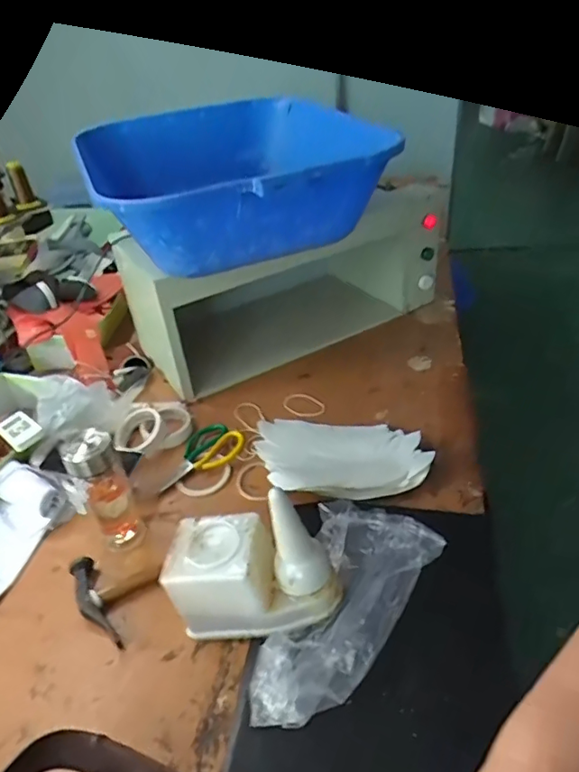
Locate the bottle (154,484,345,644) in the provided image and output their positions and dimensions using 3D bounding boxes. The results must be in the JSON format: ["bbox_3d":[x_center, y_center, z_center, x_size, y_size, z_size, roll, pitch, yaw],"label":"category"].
[{"bbox_3d":[-0.046,0.224,0.684,0.210,0.185,0.096,-1,36,6],"label":"bottle"}]

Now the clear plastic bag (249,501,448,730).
[{"bbox_3d":[0.052,0.275,0.699,0.167,0.058,0.319,22,44,33],"label":"clear plastic bag"}]

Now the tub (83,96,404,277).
[{"bbox_3d":[-0.126,-0.386,1.015,0.457,0.174,0.613,-16,37,-14],"label":"tub"}]

